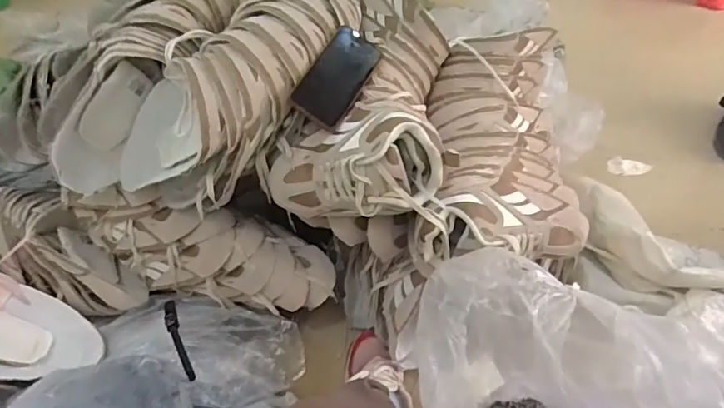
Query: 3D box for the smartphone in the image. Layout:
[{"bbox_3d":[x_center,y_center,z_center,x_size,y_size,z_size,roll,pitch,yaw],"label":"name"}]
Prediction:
[{"bbox_3d":[-0.033,-0.182,0.709,0.074,0.009,0.171,36,60,-15],"label":"smartphone"}]

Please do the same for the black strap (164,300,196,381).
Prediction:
[{"bbox_3d":[-0.274,0.200,0.746,0.017,0.026,0.133,-21,48,-14],"label":"black strap"}]

